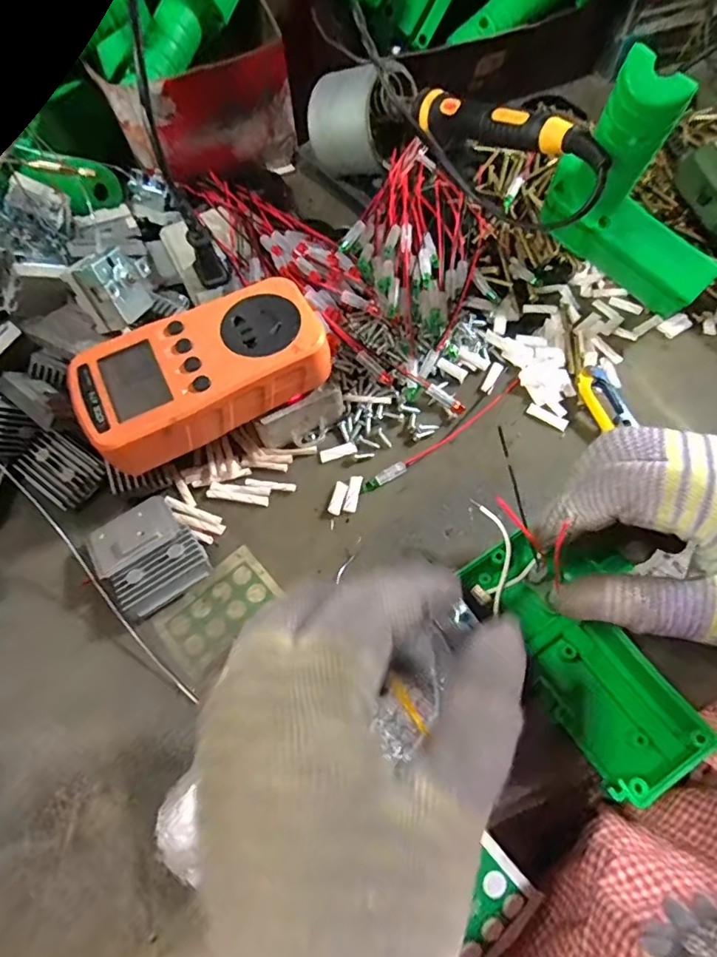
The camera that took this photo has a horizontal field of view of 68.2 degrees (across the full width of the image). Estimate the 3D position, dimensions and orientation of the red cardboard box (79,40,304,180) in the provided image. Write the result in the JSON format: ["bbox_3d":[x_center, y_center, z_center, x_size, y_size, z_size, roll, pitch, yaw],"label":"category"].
[{"bbox_3d":[-0.109,-0.266,0.393,0.128,0.076,0.012,-23,61,-16],"label":"red cardboard box"}]

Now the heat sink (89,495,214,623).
[{"bbox_3d":[-0.110,0.040,0.279,0.046,0.019,0.057,-37,68,-16],"label":"heat sink"}]

